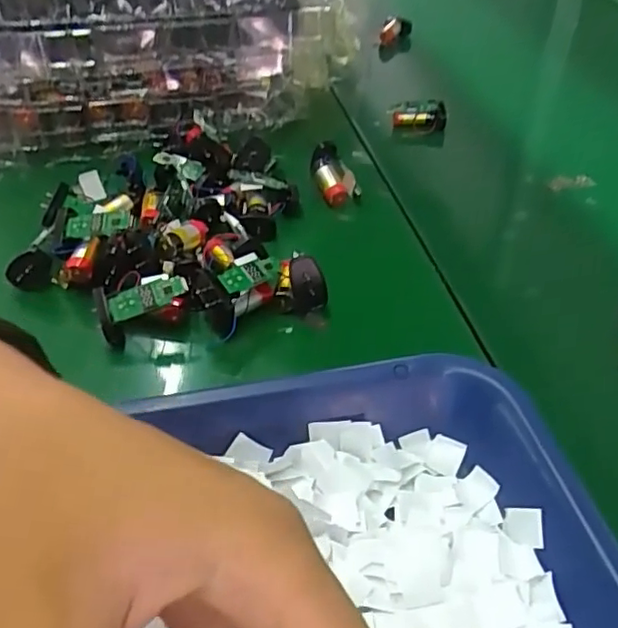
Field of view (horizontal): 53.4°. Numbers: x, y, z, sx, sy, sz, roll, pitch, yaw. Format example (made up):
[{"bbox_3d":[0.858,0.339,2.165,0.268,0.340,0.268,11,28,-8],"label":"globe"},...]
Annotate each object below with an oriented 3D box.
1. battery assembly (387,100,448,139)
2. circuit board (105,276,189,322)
[{"bbox_3d":[0.099,-0.178,0.558,0.050,0.032,0.013,4,44,8],"label":"battery assembly"},{"bbox_3d":[-0.090,-0.009,0.343,0.045,0.014,0.004,-17,9,1],"label":"circuit board"}]

